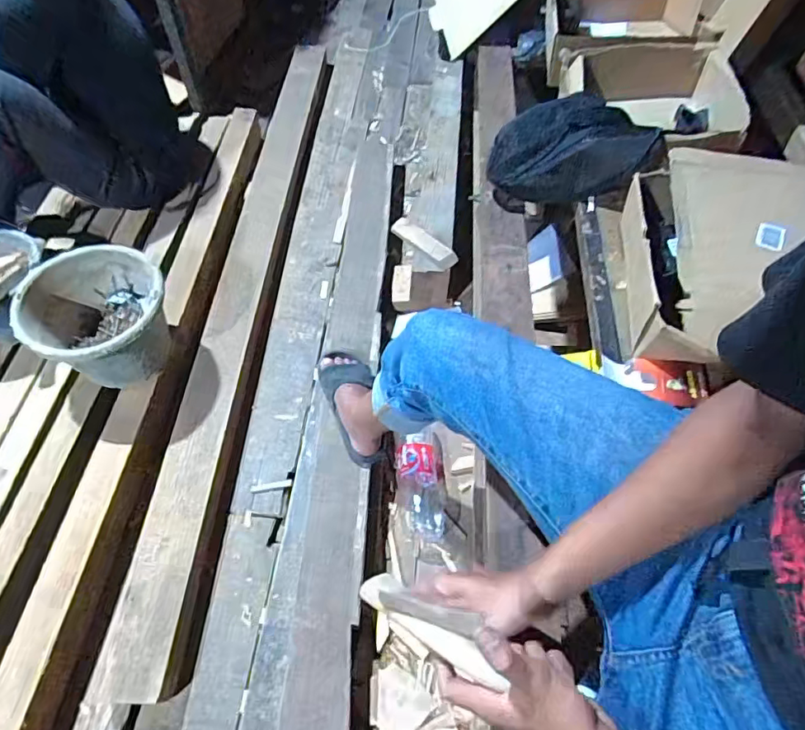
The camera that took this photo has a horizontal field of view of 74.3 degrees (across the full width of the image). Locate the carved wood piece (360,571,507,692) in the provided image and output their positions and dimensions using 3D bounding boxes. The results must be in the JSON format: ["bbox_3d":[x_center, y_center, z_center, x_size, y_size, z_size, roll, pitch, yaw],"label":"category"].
[{"bbox_3d":[0.023,0.237,0.498,0.161,0.032,0.039,19,59,37],"label":"carved wood piece"}]

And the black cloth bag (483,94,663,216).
[{"bbox_3d":[0.279,-0.363,0.917,0.250,0.151,0.124,4,59,6],"label":"black cloth bag"}]

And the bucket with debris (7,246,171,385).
[{"bbox_3d":[-0.625,-0.089,1.139,0.266,0.217,0.254,-1,59,2],"label":"bucket with debris"}]

